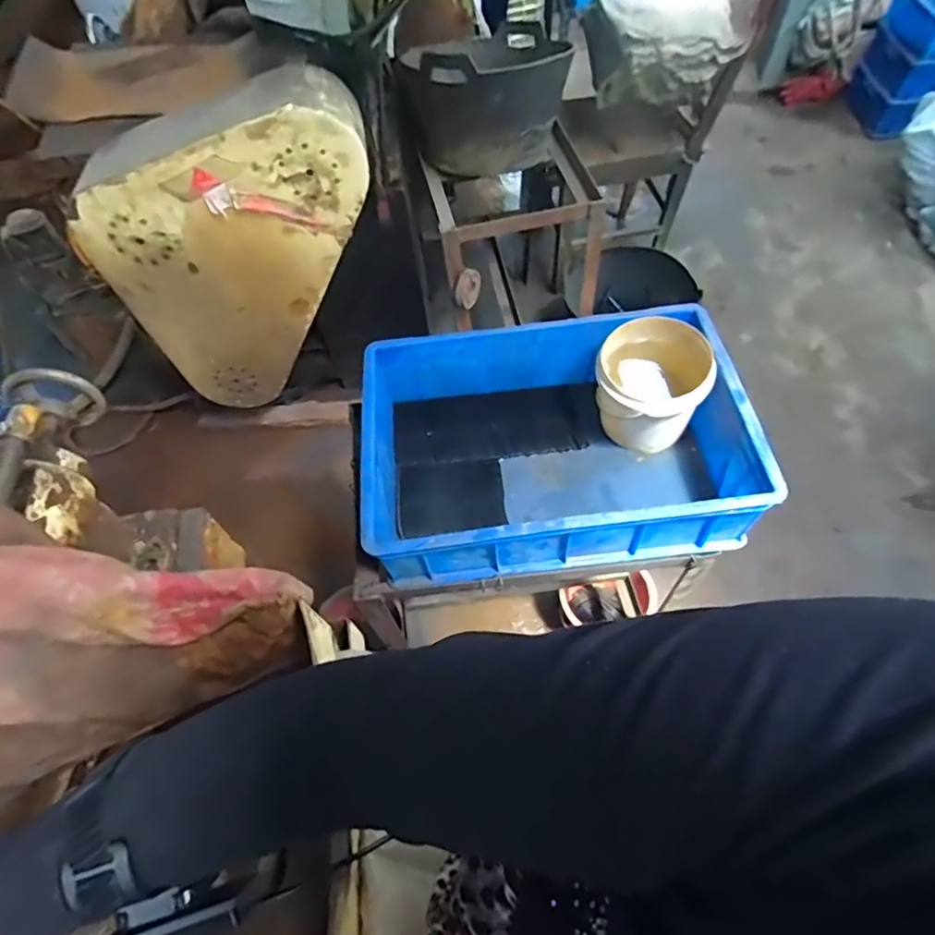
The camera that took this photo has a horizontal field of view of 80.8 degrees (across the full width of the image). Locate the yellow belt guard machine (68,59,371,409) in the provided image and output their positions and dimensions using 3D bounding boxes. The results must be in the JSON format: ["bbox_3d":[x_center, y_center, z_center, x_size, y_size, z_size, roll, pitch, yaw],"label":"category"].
[{"bbox_3d":[-0.473,-0.440,1.228,0.581,0.681,0.136,-10,59,-3],"label":"yellow belt guard machine"}]

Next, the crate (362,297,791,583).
[{"bbox_3d":[0.115,-0.036,0.808,0.515,0.158,0.346,-6,59,-1],"label":"crate"}]

